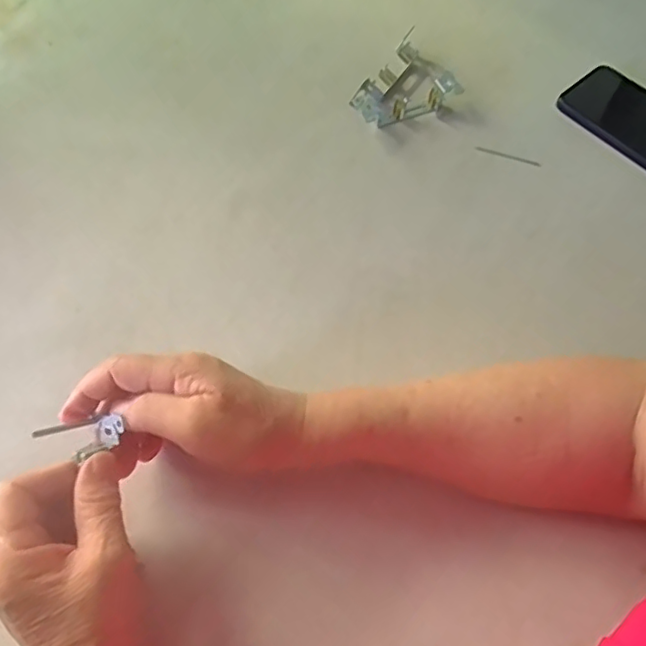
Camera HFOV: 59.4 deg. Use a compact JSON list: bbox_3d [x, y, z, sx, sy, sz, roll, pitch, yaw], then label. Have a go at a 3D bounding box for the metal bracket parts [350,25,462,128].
[{"bbox_3d":[0.074,-0.242,0.566,0.101,0.025,0.091,-18,64,-7],"label":"metal bracket parts"}]

